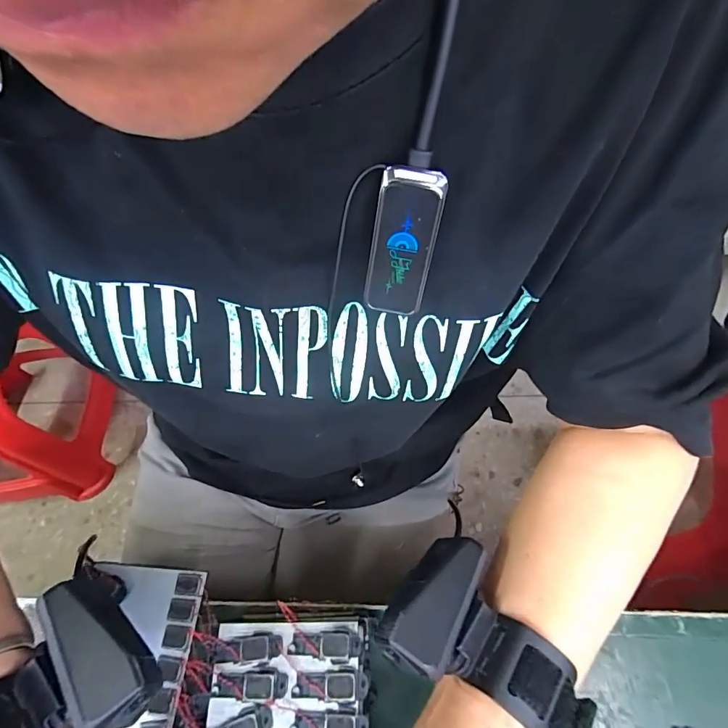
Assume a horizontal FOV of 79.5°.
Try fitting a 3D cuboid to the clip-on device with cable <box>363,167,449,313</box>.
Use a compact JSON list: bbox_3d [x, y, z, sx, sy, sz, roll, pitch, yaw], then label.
[{"bbox_3d":[0.017,-0.051,0.191,0.026,0.062,0.008,19,35,14],"label":"clip-on device with cable"}]

